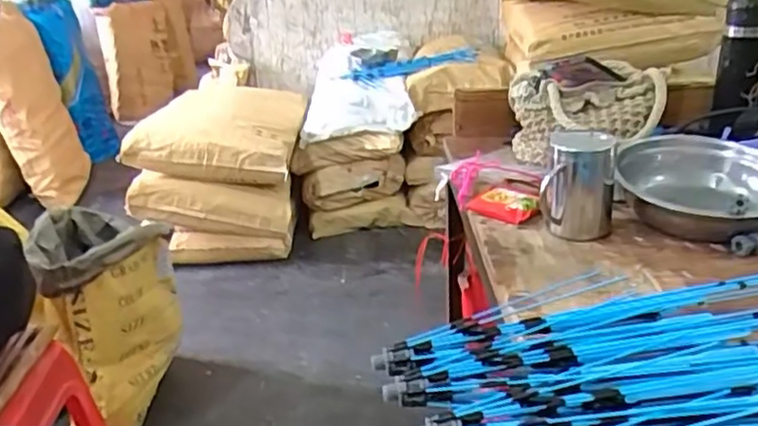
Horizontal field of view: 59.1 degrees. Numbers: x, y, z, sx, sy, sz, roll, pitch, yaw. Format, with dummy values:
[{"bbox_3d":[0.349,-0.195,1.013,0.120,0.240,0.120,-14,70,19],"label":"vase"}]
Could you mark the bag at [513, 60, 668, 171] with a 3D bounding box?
[{"bbox_3d":[0.335,-0.172,1.069,0.228,0.132,0.166,-2,24,2],"label":"bag"}]

